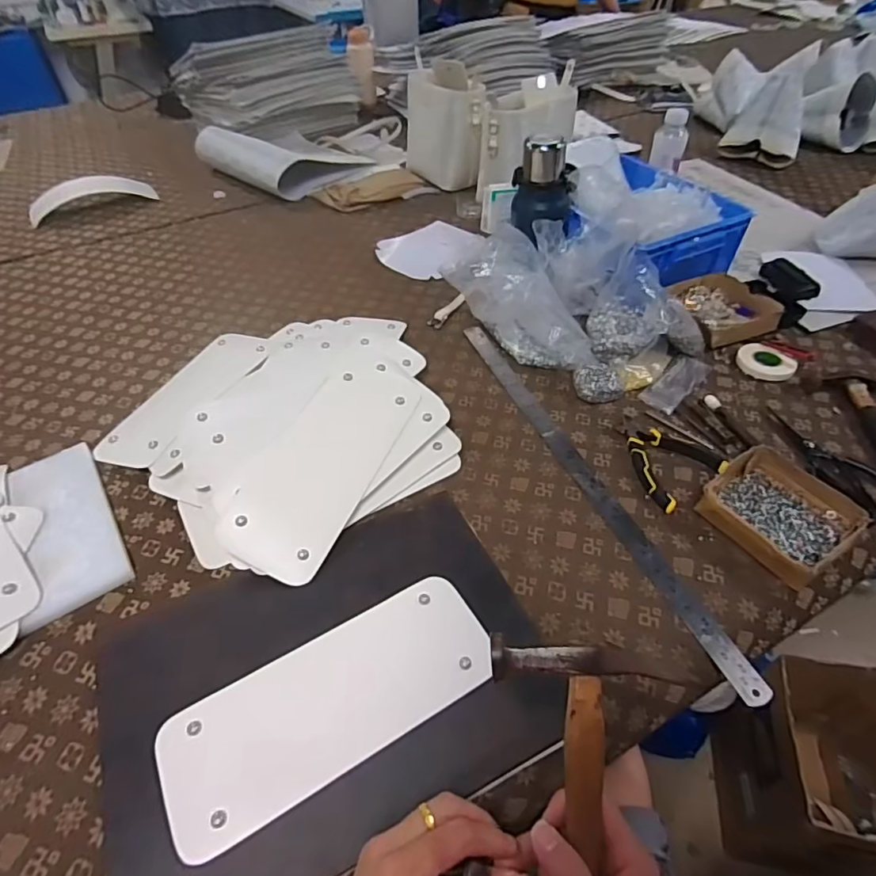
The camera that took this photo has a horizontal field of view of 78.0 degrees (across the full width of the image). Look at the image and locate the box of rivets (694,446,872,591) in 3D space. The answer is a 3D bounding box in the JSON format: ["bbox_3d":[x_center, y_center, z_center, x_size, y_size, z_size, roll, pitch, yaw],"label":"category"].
[{"bbox_3d":[0.395,0.080,0.623,0.146,0.036,0.145,-27,51,-22],"label":"box of rivets"}]

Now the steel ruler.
[{"bbox_3d":[0.180,0.038,0.695,0.036,0.009,0.617,-20,50,-12],"label":"steel ruler"}]

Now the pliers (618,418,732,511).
[{"bbox_3d":[0.280,0.020,0.691,0.109,0.013,0.132,-27,51,-22],"label":"pliers"}]

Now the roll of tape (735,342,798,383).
[{"bbox_3d":[0.503,-0.118,0.830,0.083,0.020,0.083,-1,46,1],"label":"roll of tape"}]

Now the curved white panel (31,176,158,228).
[{"bbox_3d":[-0.817,-0.568,1.267,0.270,0.051,0.132,-27,52,-22],"label":"curved white panel"}]

